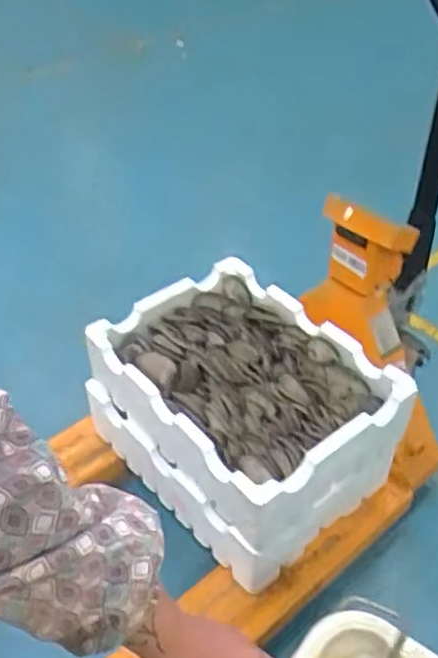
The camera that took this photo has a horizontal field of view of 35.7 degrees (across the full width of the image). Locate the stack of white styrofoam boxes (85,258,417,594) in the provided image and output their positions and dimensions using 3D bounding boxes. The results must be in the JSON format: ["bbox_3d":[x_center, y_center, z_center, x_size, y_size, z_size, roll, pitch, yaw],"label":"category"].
[{"bbox_3d":[0.038,0.166,1.487,0.437,0.307,0.627,-26,45,-31],"label":"stack of white styrofoam boxes"}]

